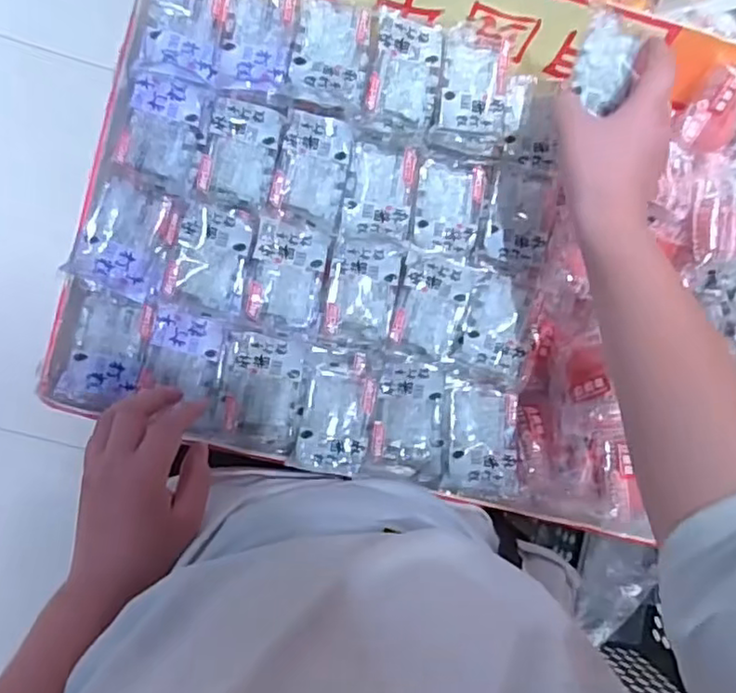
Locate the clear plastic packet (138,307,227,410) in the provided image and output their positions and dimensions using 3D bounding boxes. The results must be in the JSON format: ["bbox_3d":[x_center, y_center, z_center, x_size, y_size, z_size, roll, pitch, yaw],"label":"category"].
[{"bbox_3d":[-0.161,0.007,0.578,0.068,0.014,0.073,15,87,-7],"label":"clear plastic packet"}]

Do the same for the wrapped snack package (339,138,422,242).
[{"bbox_3d":[0.012,-0.142,0.593,0.064,0.013,0.087,10,87,-7],"label":"wrapped snack package"}]

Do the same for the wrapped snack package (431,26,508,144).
[{"bbox_3d":[0.095,-0.234,0.581,0.060,0.018,0.099,6,88,-7],"label":"wrapped snack package"}]

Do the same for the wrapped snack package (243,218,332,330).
[{"bbox_3d":[-0.072,-0.063,0.579,0.065,0.013,0.092,10,87,-7],"label":"wrapped snack package"}]

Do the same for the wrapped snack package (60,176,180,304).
[{"bbox_3d":[-0.208,-0.094,0.564,0.071,0.022,0.092,22,86,-6],"label":"wrapped snack package"}]

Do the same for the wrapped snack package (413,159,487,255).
[{"bbox_3d":[0.074,-0.128,0.598,0.060,0.011,0.084,9,88,-7],"label":"wrapped snack package"}]

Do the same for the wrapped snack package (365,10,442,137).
[{"bbox_3d":[0.032,-0.241,0.574,0.061,0.016,0.092,7,88,-7],"label":"wrapped snack package"}]

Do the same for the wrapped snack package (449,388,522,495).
[{"bbox_3d":[0.104,0.085,0.585,0.063,0.015,0.094,0,89,-7],"label":"wrapped snack package"}]

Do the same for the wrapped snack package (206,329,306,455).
[{"bbox_3d":[-0.097,0.040,0.575,0.076,0.032,0.099,11,87,-7],"label":"wrapped snack package"}]

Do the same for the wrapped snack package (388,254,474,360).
[{"bbox_3d":[0.057,-0.037,0.588,0.062,0.014,0.084,14,87,-7],"label":"wrapped snack package"}]

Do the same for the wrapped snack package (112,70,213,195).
[{"bbox_3d":[-0.178,-0.187,0.567,0.067,0.023,0.098,12,87,-7],"label":"wrapped snack package"}]

